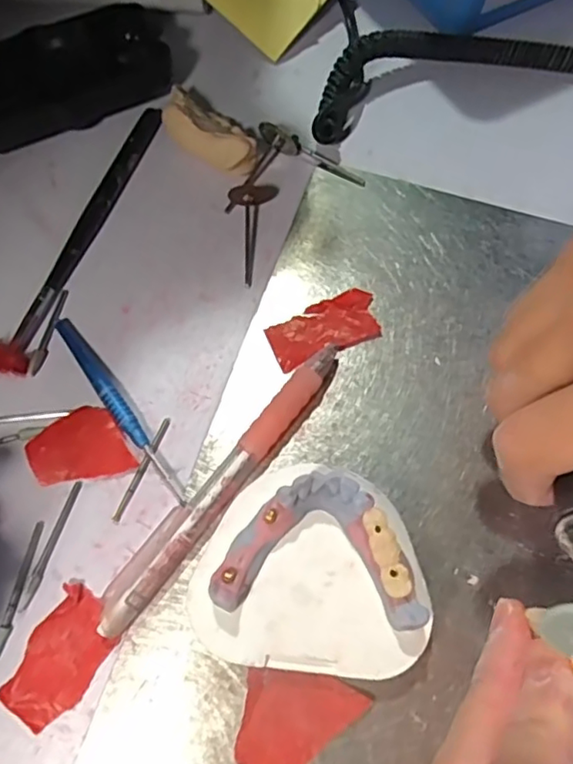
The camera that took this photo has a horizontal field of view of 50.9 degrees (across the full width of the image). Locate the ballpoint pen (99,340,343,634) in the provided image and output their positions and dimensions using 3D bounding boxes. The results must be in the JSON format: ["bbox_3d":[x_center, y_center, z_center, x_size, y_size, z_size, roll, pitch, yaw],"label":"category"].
[{"bbox_3d":[-0.024,0.037,0.229,0.015,0.013,0.130,36,72,13],"label":"ballpoint pen"}]

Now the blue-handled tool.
[{"bbox_3d":[-0.068,0.008,0.244,0.009,0.006,0.096,-34,72,-14],"label":"blue-handled tool"}]

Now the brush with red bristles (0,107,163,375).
[{"bbox_3d":[-0.093,-0.068,0.275,0.017,0.009,0.147,19,69,7],"label":"brush with red bristles"}]

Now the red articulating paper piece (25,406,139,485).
[{"bbox_3d":[-0.082,0.027,0.238,0.037,0.004,0.031,-26,70,-11],"label":"red articulating paper piece"}]

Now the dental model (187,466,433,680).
[{"bbox_3d":[0.009,0.063,0.205,0.076,0.031,0.065,9,68,3],"label":"dental model"}]

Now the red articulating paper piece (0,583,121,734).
[{"bbox_3d":[-0.079,0.096,0.209,0.027,0.005,0.043,29,70,11],"label":"red articulating paper piece"}]

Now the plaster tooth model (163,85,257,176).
[{"bbox_3d":[-0.035,-0.118,0.288,0.056,0.022,0.024,33,71,12],"label":"plaster tooth model"}]

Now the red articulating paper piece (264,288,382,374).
[{"bbox_3d":[0.016,-0.023,0.256,0.047,0.004,0.024,-22,70,-9],"label":"red articulating paper piece"}]

